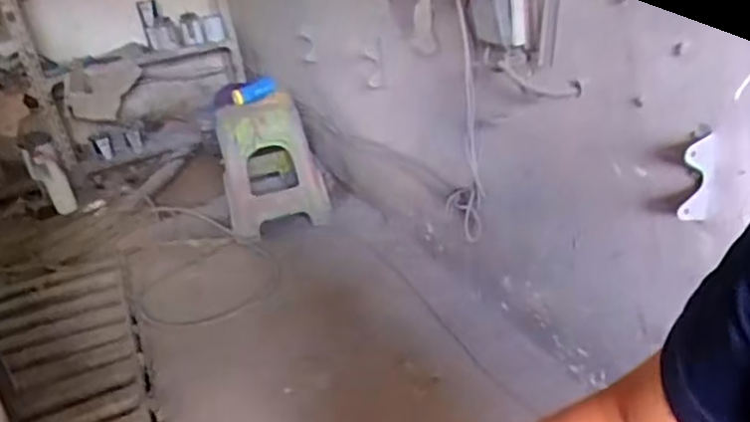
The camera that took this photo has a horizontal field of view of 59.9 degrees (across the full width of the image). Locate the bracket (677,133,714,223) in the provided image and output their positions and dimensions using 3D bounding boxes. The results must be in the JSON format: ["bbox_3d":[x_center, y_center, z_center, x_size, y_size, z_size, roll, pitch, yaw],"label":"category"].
[{"bbox_3d":[0.492,-0.047,1.000,0.045,0.150,0.015,-8,33,9],"label":"bracket"}]

